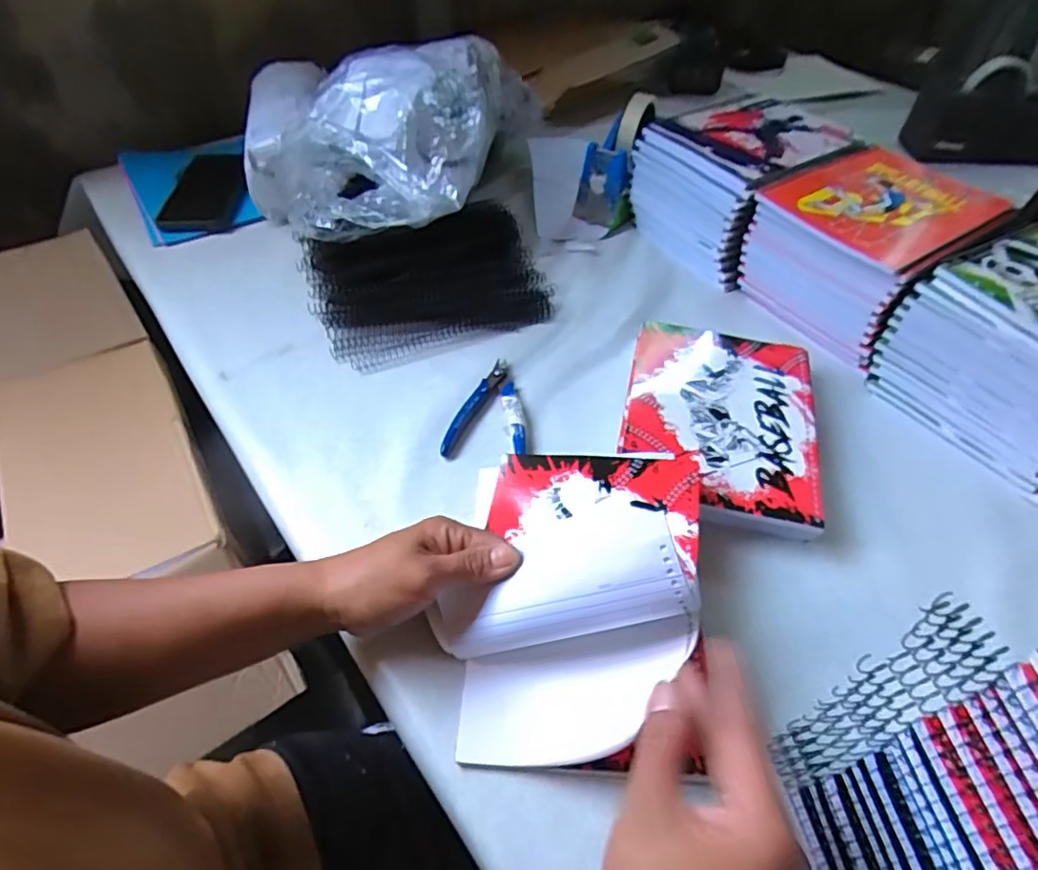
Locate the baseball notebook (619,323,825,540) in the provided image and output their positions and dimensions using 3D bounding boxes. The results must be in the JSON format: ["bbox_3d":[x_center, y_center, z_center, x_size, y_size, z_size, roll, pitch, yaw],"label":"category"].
[{"bbox_3d":[0.165,-0.012,0.487,0.148,0.040,0.198,12,51,8],"label":"baseball notebook"}]

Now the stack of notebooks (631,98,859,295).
[{"bbox_3d":[0.243,-0.288,0.670,0.198,0.113,0.170,-34,57,-25],"label":"stack of notebooks"}]

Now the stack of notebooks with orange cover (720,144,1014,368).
[{"bbox_3d":[0.343,-0.188,0.592,0.191,0.113,0.167,-28,55,-22],"label":"stack of notebooks with orange cover"}]

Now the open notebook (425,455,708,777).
[{"bbox_3d":[0.032,0.082,0.356,0.151,0.093,0.205,14,51,10],"label":"open notebook"}]

